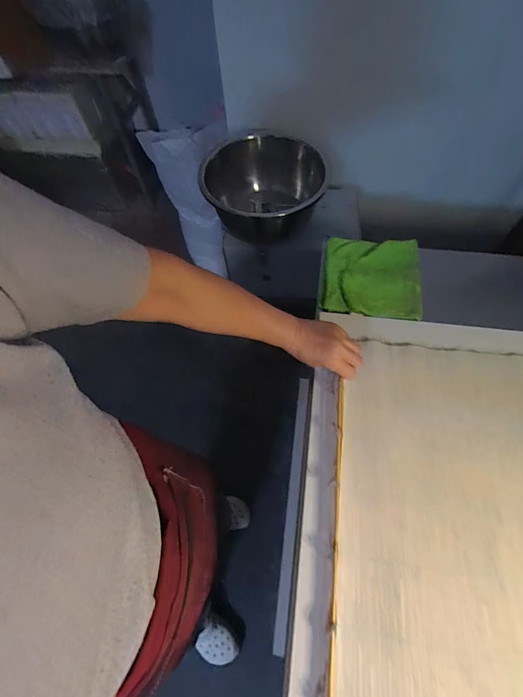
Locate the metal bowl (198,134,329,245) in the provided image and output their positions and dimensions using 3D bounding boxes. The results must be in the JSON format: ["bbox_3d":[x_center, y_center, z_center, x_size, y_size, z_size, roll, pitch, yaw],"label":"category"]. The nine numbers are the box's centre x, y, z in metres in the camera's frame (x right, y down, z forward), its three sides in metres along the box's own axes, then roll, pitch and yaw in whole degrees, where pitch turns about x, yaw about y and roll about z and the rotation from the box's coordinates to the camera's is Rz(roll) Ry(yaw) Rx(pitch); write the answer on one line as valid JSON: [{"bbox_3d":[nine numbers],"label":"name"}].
[{"bbox_3d":[0.015,-0.528,1.096,0.359,0.181,0.437,5,63,4],"label":"metal bowl"}]

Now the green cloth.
[{"bbox_3d":[0.232,-0.151,0.689,0.190,0.024,0.199,7,63,6],"label":"green cloth"}]

